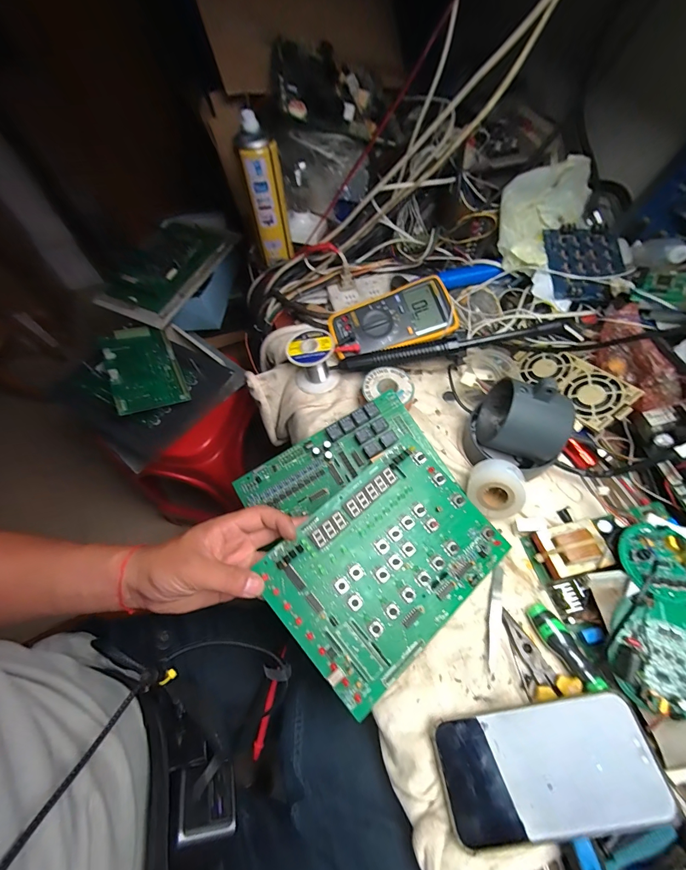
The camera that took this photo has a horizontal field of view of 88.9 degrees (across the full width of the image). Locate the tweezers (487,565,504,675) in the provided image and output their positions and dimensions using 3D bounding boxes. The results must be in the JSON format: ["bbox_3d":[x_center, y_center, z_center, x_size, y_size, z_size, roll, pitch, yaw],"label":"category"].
[{"bbox_3d":[0.155,0.185,0.354,0.012,0.006,0.095,14,64,10],"label":"tweezers"}]

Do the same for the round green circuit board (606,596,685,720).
[{"bbox_3d":[0.273,0.186,0.294,0.075,0.015,0.083,11,63,9],"label":"round green circuit board"}]

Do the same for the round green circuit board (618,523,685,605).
[{"bbox_3d":[0.302,0.116,0.324,0.073,0.019,0.069,-1,62,3],"label":"round green circuit board"}]

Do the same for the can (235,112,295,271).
[{"bbox_3d":[-0.128,-0.395,0.579,0.059,0.184,0.050,5,62,6],"label":"can"}]

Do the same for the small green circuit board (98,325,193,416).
[{"bbox_3d":[-0.381,-0.129,0.665,0.118,0.018,0.203,-21,69,-24],"label":"small green circuit board"}]

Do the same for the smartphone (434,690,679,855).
[{"bbox_3d":[0.161,0.265,0.278,0.160,0.005,0.077,-15,54,5],"label":"smartphone"}]

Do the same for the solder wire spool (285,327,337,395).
[{"bbox_3d":[-0.042,-0.102,0.491,0.064,0.064,0.062,-12,62,-3],"label":"solder wire spool"}]

